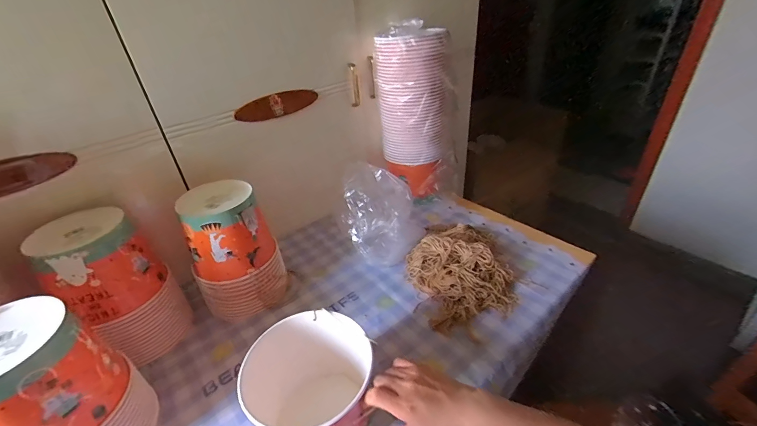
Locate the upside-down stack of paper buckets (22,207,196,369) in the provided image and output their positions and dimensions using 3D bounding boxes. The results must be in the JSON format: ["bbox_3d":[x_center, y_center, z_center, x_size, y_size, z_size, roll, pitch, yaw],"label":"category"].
[{"bbox_3d":[-0.440,0.128,0.576,0.137,0.244,0.146,17,39,29],"label":"upside-down stack of paper buckets"}]

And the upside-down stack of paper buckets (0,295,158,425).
[{"bbox_3d":[-0.403,0.233,0.426,0.141,0.218,0.150,17,39,29],"label":"upside-down stack of paper buckets"}]

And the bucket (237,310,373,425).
[{"bbox_3d":[-0.090,0.235,0.461,0.167,0.121,0.156,-3,33,2],"label":"bucket"}]

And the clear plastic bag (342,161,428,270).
[{"bbox_3d":[0.006,0.016,0.743,0.179,0.189,0.158,0,33,7],"label":"clear plastic bag"}]

